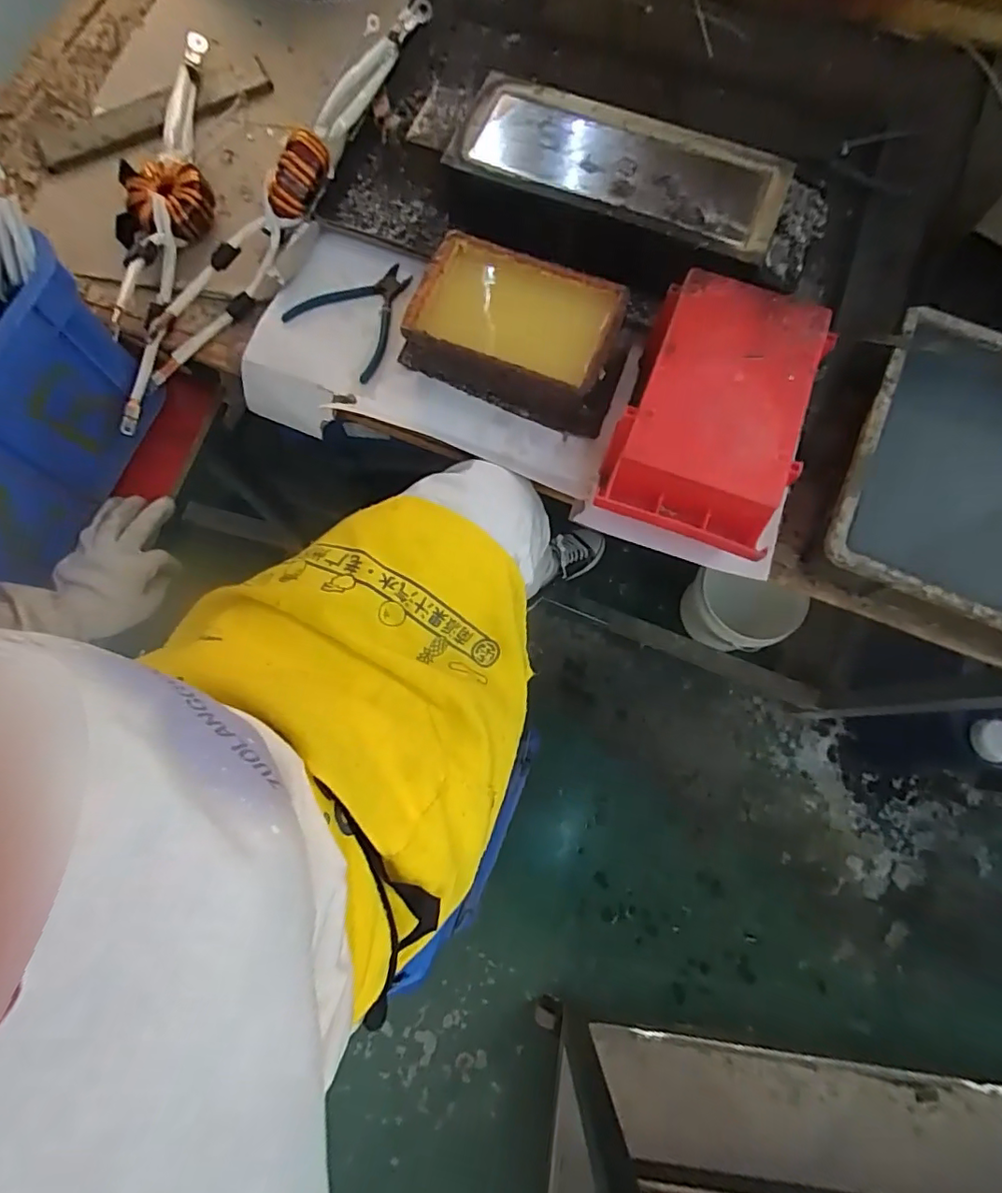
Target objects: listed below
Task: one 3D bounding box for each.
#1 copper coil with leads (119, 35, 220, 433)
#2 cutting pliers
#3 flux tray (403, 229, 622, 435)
[{"bbox_3d":[-0.416,-0.522,0.686,0.123,0.052,0.458,-6,76,-2],"label":"copper coil with leads"},{"bbox_3d":[-0.154,-0.323,0.641,0.134,0.011,0.134,42,79,10],"label":"cutting pliers"},{"bbox_3d":[0.022,-0.279,0.593,0.225,0.064,0.141,24,77,6],"label":"flux tray"}]

